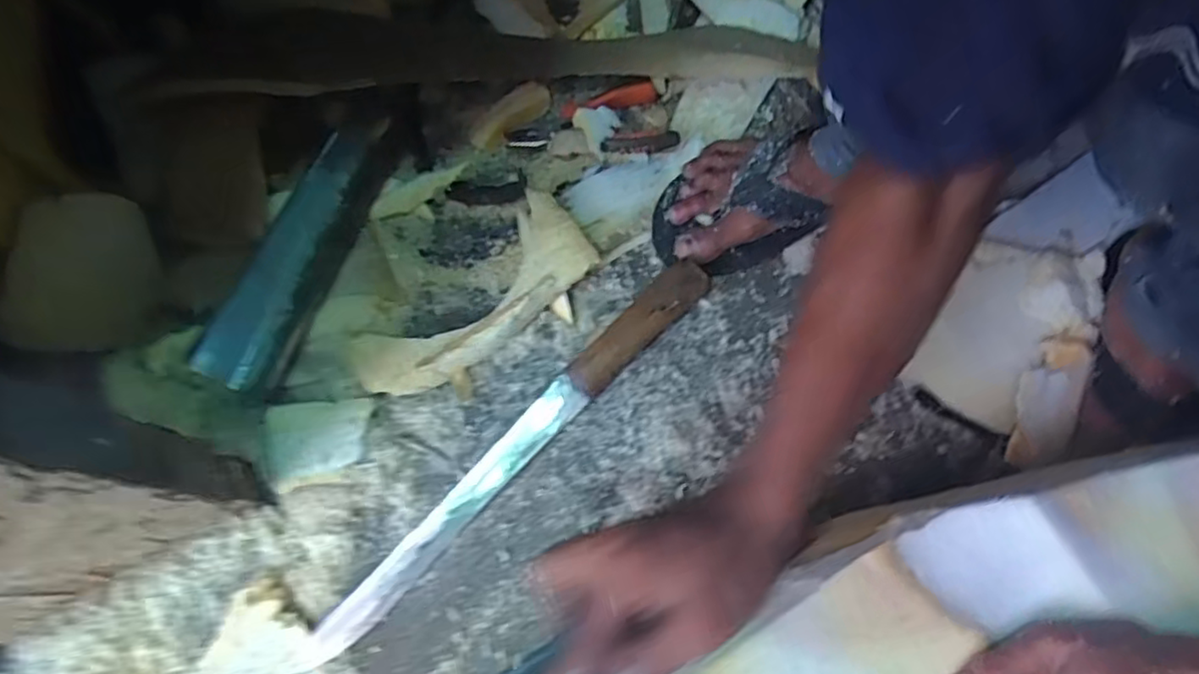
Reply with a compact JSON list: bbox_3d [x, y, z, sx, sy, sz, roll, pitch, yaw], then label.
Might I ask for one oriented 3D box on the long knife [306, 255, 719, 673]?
[{"bbox_3d":[-0.062,0.082,0.532,0.035,0.030,0.413,42,74,17],"label":"long knife"}]

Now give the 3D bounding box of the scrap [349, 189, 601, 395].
[{"bbox_3d":[-0.107,-0.028,0.574,0.215,0.040,0.086,-38,71,-14],"label":"scrap"}]

